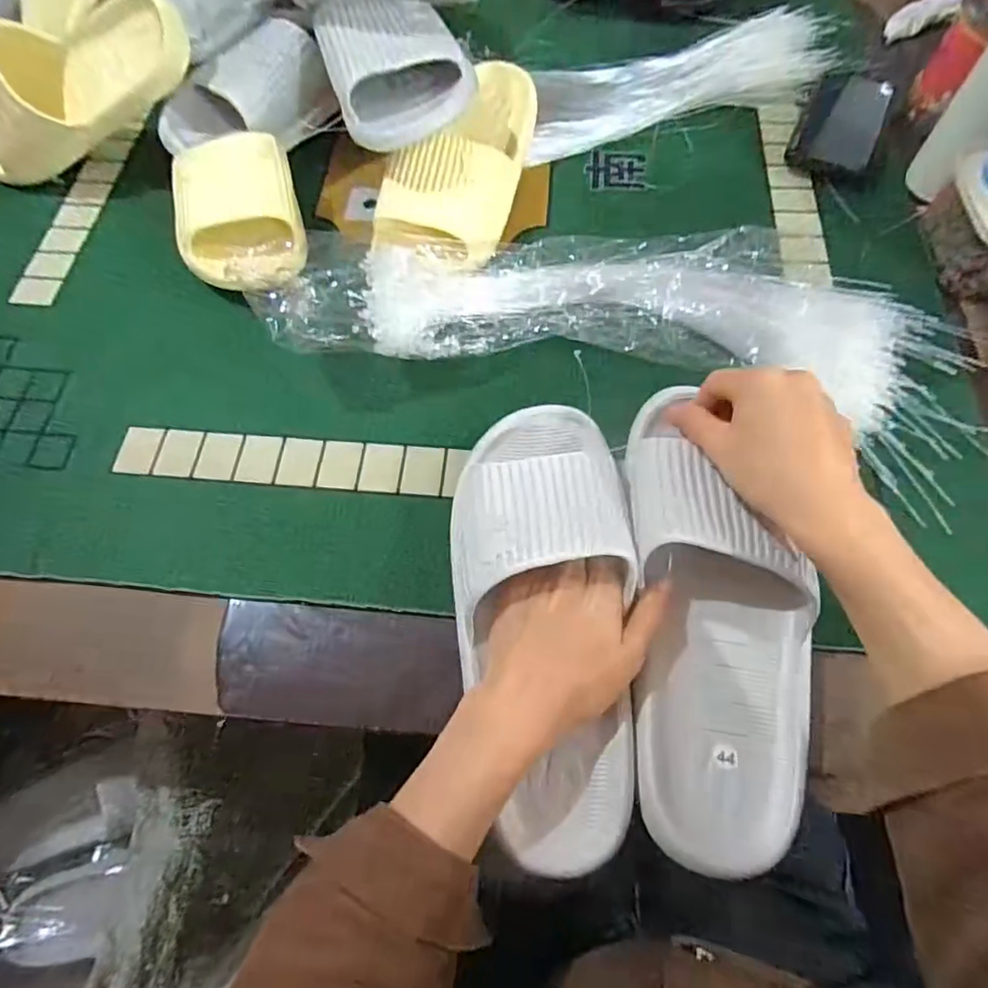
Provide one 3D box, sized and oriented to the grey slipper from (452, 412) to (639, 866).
[{"bbox_3d":[0.028,0.067,0.349,0.107,0.066,0.274,-3,74,1],"label":"grey slipper"}]

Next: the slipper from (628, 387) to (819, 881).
[{"bbox_3d":[0.131,0.061,0.349,0.103,0.061,0.275,-3,75,2],"label":"slipper"}]

